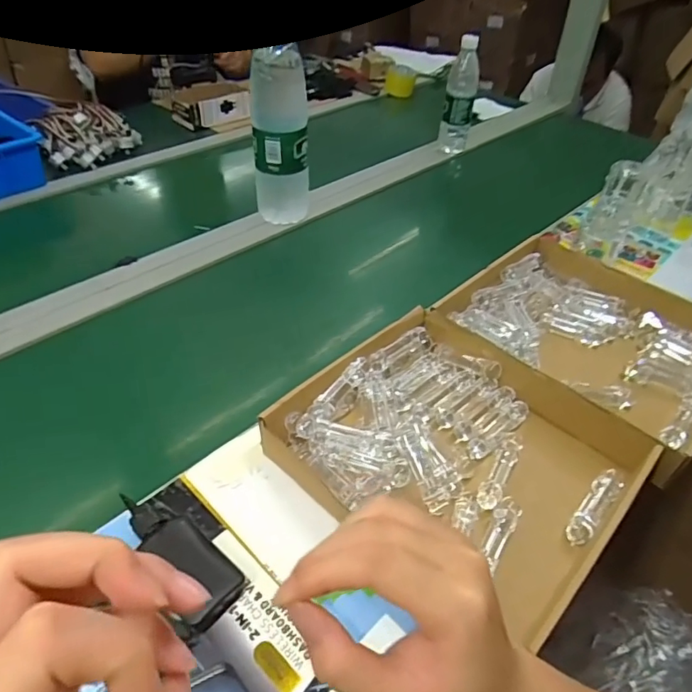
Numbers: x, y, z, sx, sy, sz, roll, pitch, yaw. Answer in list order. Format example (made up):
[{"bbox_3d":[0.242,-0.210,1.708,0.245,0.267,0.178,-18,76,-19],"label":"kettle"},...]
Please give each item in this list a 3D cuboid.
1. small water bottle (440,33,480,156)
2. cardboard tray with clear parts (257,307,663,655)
[{"bbox_3d":[0.251,-0.544,1.141,0.067,0.221,0.056,9,43,6],"label":"small water bottle"},{"bbox_3d":[0.108,0.117,0.540,0.304,0.078,0.276,34,50,29],"label":"cardboard tray with clear parts"}]

